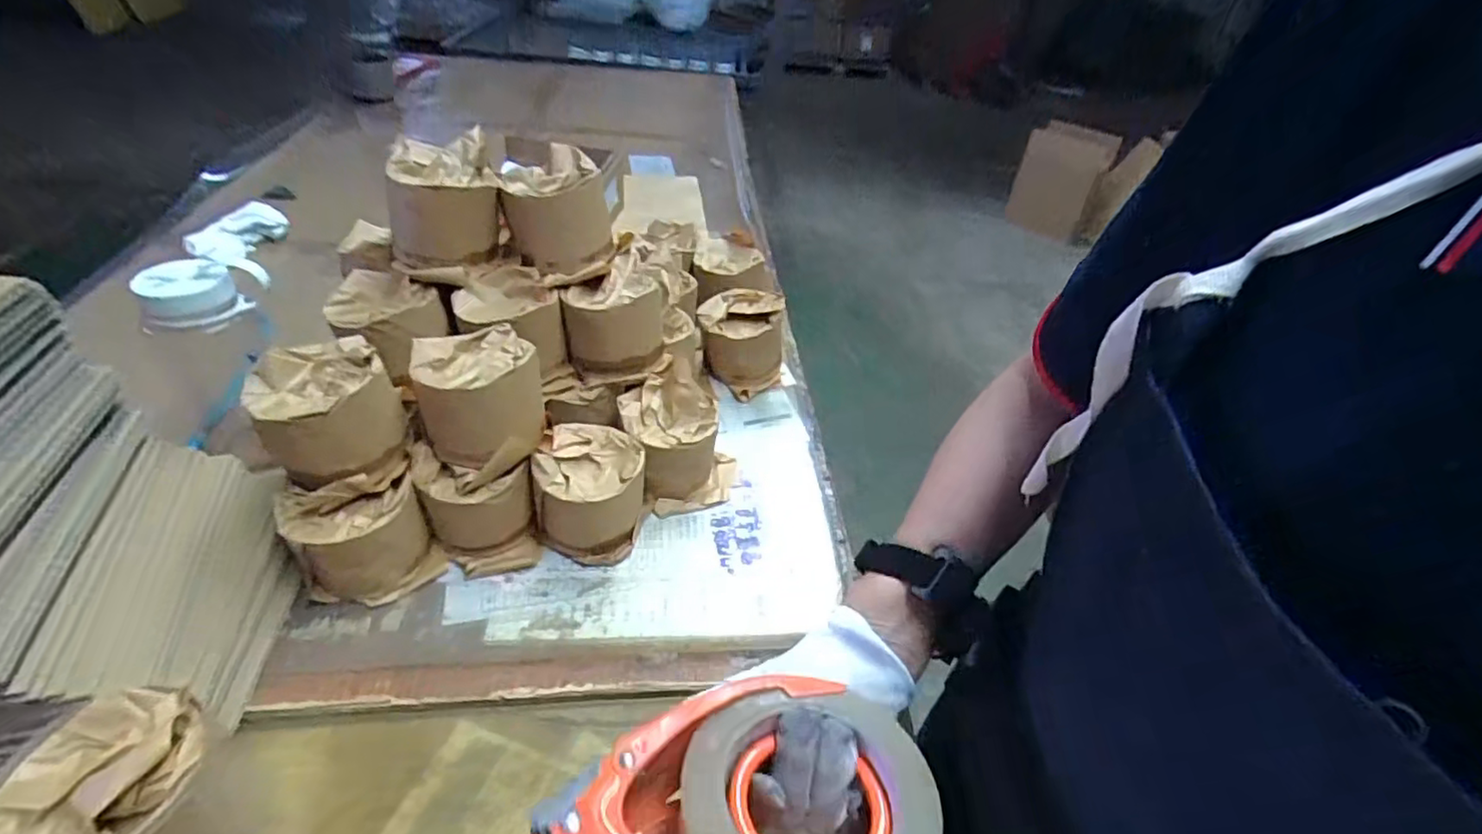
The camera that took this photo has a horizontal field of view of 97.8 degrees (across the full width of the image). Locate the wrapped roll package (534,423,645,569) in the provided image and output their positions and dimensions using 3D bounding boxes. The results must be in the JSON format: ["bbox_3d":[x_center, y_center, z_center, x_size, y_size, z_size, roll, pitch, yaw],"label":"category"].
[{"bbox_3d":[-0.130,0.066,0.577,0.089,0.092,0.098,15,43,11],"label":"wrapped roll package"}]

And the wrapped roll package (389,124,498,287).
[{"bbox_3d":[-0.274,-0.196,0.597,0.094,0.089,0.116,-7,43,-16],"label":"wrapped roll package"}]

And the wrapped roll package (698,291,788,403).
[{"bbox_3d":[0.000,-0.097,0.783,0.101,0.096,0.114,6,41,-1],"label":"wrapped roll package"}]

